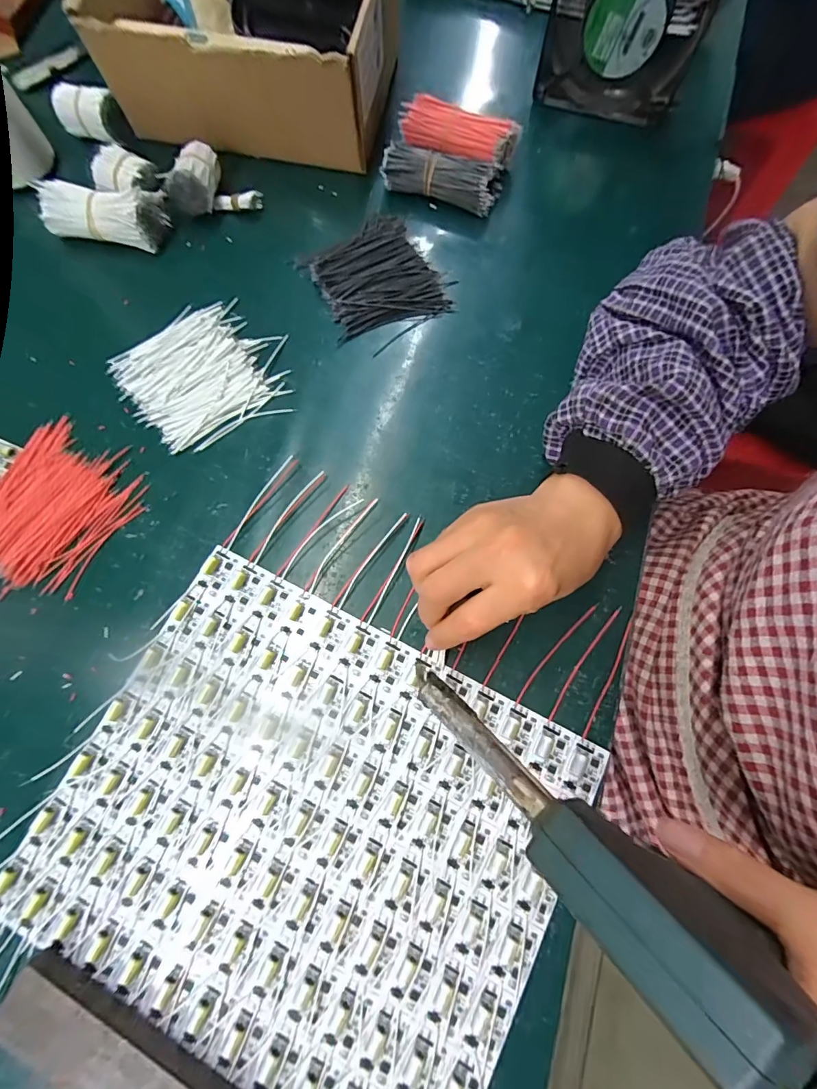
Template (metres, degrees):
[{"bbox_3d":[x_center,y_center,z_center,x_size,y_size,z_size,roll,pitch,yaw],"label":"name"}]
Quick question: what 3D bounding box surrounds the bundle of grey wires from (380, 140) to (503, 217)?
[{"bbox_3d":[0.029,-0.314,0.378,0.097,0.031,0.035,19,76,5],"label":"bundle of grey wires"}]

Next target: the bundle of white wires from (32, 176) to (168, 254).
[{"bbox_3d":[-0.250,-0.272,0.363,0.097,0.034,0.036,6,75,2],"label":"bundle of white wires"}]

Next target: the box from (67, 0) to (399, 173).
[{"bbox_3d":[-0.128,-0.436,0.376,0.221,0.085,0.175,12,75,3],"label":"box"}]

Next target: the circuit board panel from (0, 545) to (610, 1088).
[{"bbox_3d":[-0.058,0.167,0.264,0.287,0.008,0.236,27,77,7],"label":"circuit board panel"}]

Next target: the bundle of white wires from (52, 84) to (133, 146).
[{"bbox_3d":[-0.285,-0.385,0.397,0.051,0.029,0.029,19,76,5],"label":"bundle of white wires"}]

